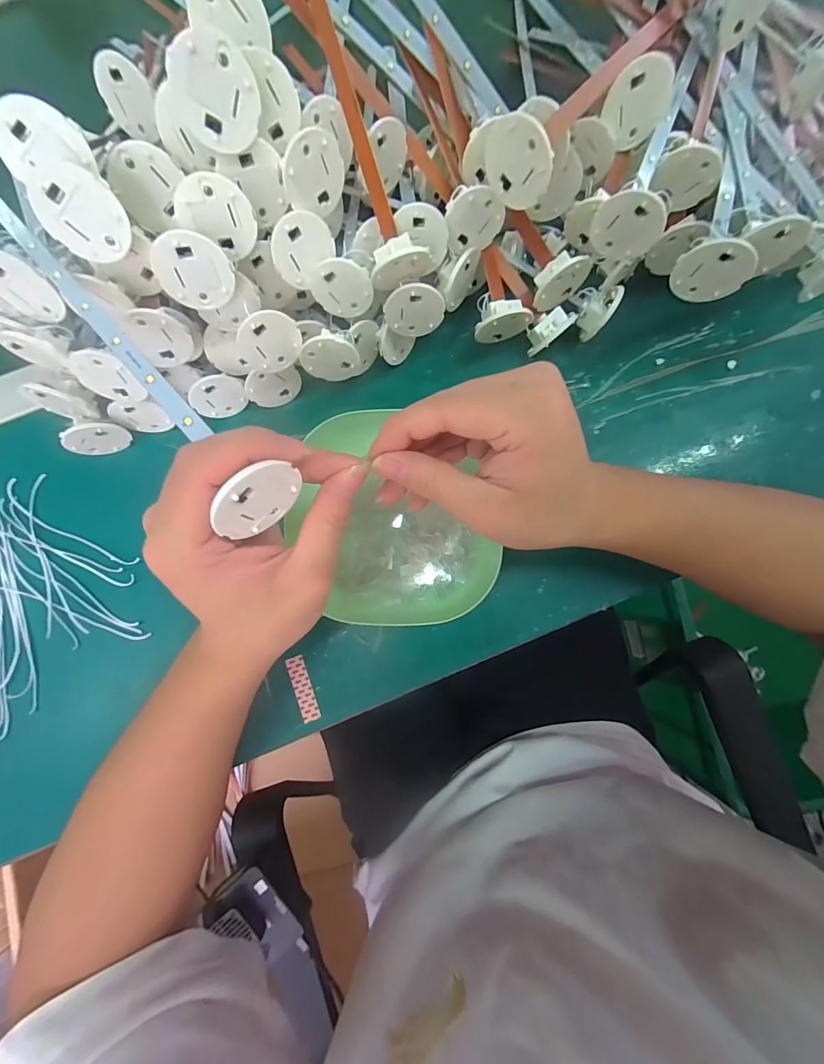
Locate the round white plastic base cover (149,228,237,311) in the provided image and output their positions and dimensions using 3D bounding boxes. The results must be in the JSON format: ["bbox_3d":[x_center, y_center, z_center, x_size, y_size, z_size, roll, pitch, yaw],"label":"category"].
[{"bbox_3d":[-0.117,-0.140,0.206,0.038,0.036,0.004,2,56,-34],"label":"round white plastic base cover"}]

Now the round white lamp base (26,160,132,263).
[{"bbox_3d":[-0.161,-0.154,0.187,0.037,0.037,0.004,2,48,-24],"label":"round white lamp base"}]

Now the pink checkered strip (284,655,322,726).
[{"bbox_3d":[-0.076,0.109,0.266,0.012,0.004,0.044,-19,83,-10],"label":"pink checkered strip"}]

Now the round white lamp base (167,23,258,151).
[{"bbox_3d":[-0.092,-0.207,0.182,0.037,0.038,0.006,-29,60,-4],"label":"round white lamp base"}]

